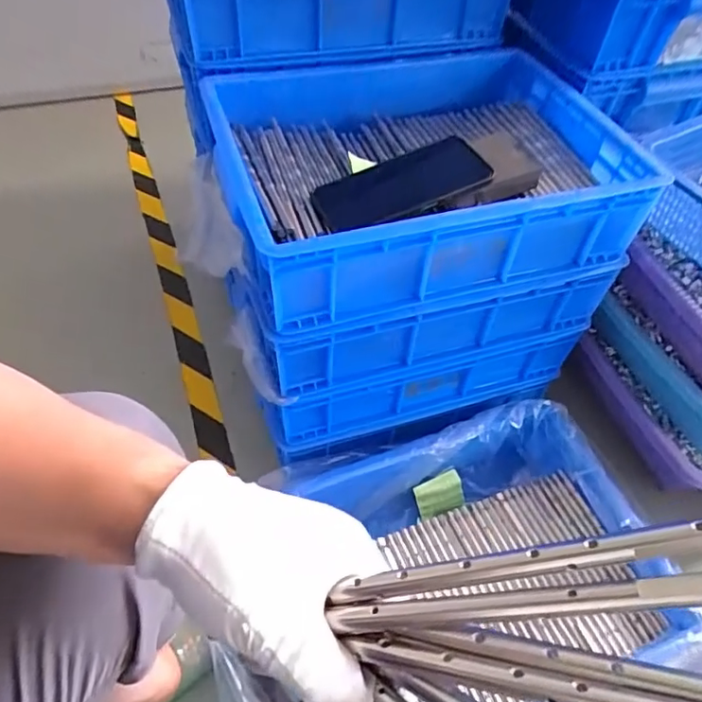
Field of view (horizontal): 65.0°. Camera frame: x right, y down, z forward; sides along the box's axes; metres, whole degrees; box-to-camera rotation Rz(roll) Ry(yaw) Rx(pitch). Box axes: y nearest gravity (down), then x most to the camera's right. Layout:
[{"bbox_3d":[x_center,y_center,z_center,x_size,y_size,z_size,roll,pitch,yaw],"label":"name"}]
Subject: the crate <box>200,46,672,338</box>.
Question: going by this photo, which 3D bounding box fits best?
[{"bbox_3d":[0.067,-0.207,0.616,0.409,0.112,0.331,-13,53,-14],"label":"crate"}]

